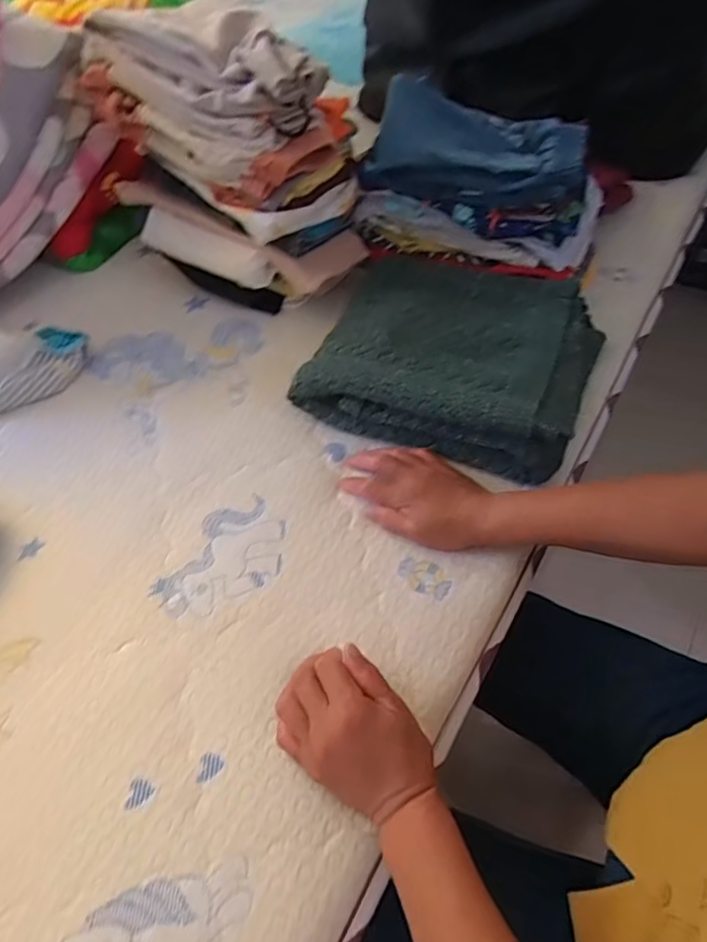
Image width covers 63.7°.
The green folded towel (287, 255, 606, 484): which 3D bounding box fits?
[{"bbox_3d":[0.118,-0.136,0.656,0.292,0.072,0.274,20,56,17],"label":"green folded towel"}]

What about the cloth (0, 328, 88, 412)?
[{"bbox_3d":[-0.408,-0.133,0.691,0.099,0.070,0.154,35,62,26],"label":"cloth"}]

